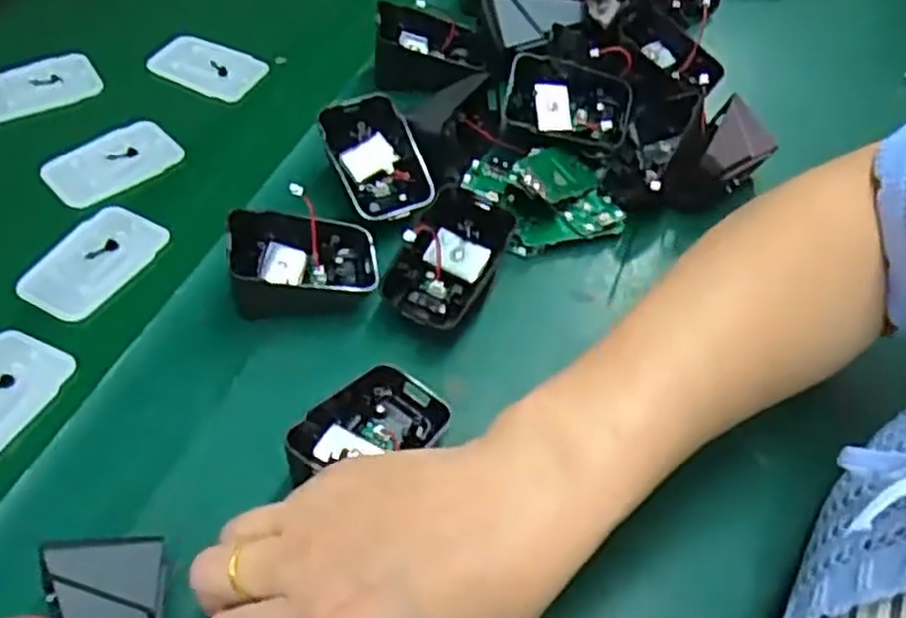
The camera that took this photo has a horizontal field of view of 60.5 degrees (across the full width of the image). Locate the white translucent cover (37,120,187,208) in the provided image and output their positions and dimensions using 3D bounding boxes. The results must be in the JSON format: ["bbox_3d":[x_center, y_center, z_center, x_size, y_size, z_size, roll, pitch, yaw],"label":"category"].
[{"bbox_3d":[-0.189,-0.082,0.431,0.042,0.008,0.070,39,59,22],"label":"white translucent cover"}]

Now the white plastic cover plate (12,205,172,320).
[{"bbox_3d":[-0.180,-0.024,0.389,0.039,0.009,0.070,25,54,13],"label":"white plastic cover plate"}]

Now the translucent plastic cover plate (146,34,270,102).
[{"bbox_3d":[-0.154,-0.153,0.488,0.066,0.010,0.041,21,53,10],"label":"translucent plastic cover plate"}]

